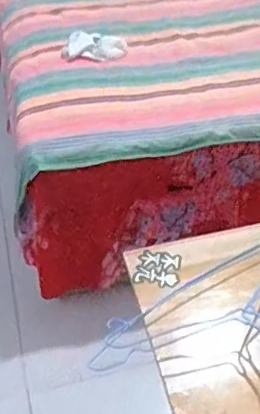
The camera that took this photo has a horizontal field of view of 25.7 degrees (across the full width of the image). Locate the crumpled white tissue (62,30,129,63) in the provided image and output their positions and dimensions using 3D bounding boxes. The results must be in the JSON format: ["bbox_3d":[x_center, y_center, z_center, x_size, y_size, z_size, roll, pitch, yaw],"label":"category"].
[{"bbox_3d":[-0.092,-0.423,1.512,0.166,0.018,0.092,8,68,0],"label":"crumpled white tissue"}]

